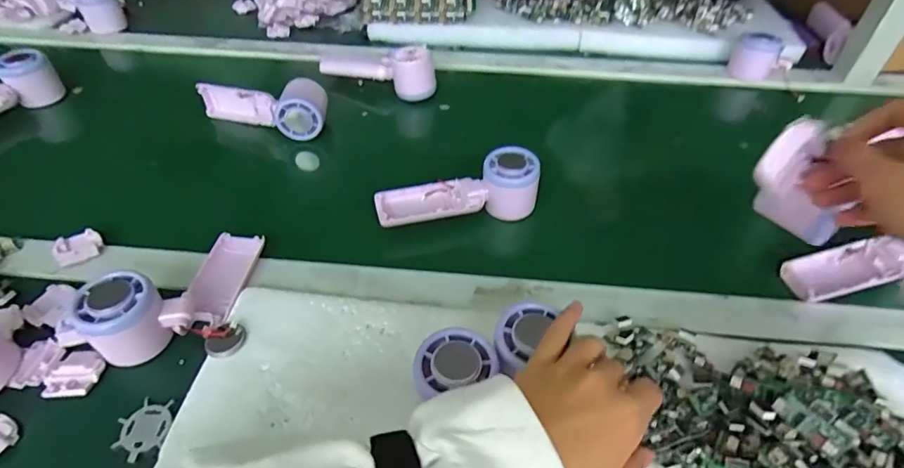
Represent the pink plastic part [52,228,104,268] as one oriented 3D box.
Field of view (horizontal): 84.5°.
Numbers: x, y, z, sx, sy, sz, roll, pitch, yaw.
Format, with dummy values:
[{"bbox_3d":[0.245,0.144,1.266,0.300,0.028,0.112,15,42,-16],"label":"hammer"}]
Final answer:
[{"bbox_3d":[-0.351,0.011,0.468,0.038,0.016,0.028,-18,50,-16],"label":"pink plastic part"}]

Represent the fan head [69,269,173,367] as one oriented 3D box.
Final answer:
[{"bbox_3d":[-0.253,0.064,0.384,0.057,0.050,0.054,0,47,0],"label":"fan head"}]

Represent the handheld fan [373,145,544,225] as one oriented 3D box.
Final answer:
[{"bbox_3d":[0.005,-0.043,0.508,0.162,0.055,0.050,-11,48,-10],"label":"handheld fan"}]

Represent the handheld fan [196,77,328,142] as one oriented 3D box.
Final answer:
[{"bbox_3d":[-0.233,-0.166,0.626,0.163,0.055,0.061,15,49,14],"label":"handheld fan"}]

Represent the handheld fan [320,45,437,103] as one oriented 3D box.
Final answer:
[{"bbox_3d":[-0.104,-0.228,0.689,0.173,0.064,0.046,19,50,17],"label":"handheld fan"}]

